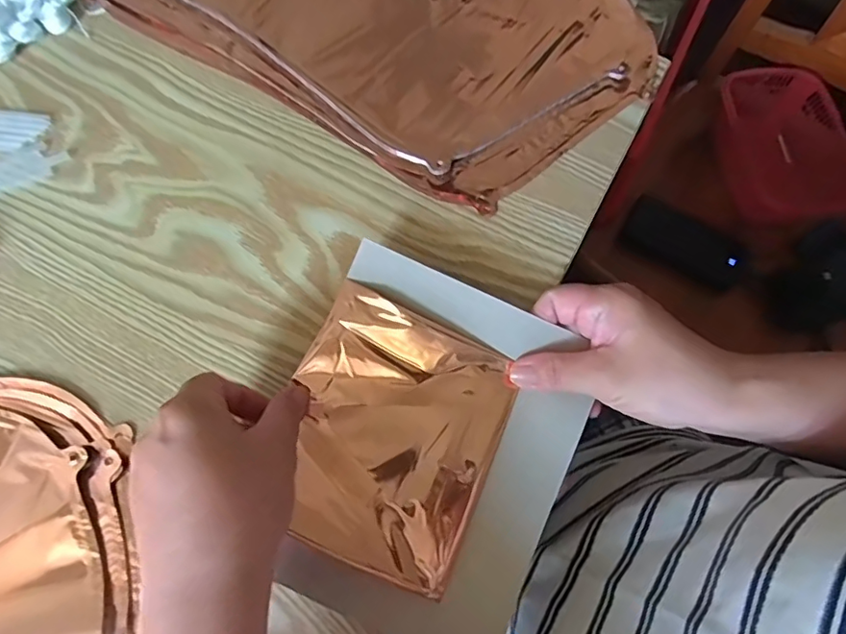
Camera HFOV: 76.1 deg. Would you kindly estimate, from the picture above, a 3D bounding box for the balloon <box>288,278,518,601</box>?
[{"bbox_3d":[-0.019,0.065,0.308,0.119,0.023,0.136,23,73,7],"label":"balloon"}]

